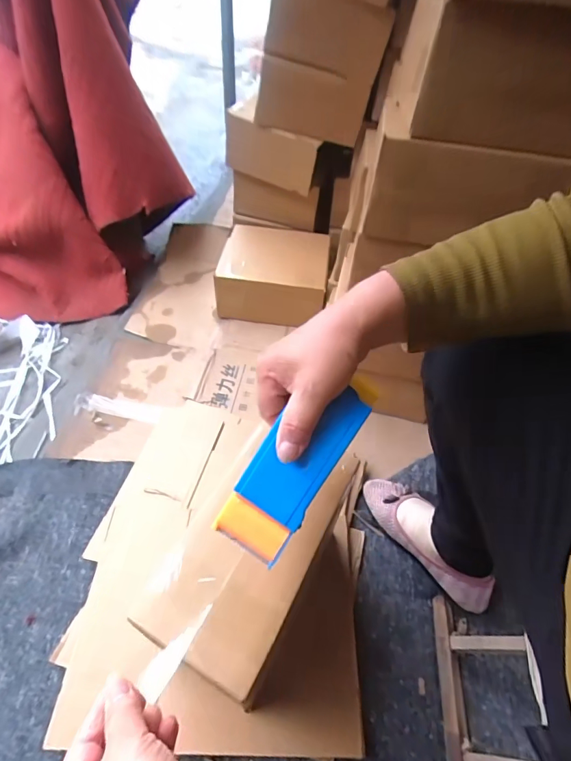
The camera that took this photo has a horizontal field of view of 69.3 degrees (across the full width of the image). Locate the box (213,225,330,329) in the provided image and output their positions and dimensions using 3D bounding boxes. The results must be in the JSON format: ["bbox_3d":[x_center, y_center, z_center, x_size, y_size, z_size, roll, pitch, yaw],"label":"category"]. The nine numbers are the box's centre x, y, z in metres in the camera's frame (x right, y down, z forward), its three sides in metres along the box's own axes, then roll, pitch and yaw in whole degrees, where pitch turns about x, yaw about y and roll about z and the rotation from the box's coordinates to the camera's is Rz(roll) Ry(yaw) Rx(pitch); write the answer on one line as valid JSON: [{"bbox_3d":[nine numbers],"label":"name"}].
[{"bbox_3d":[-0.025,-0.272,1.075,0.262,0.138,0.238,9,49,3],"label":"box"}]

